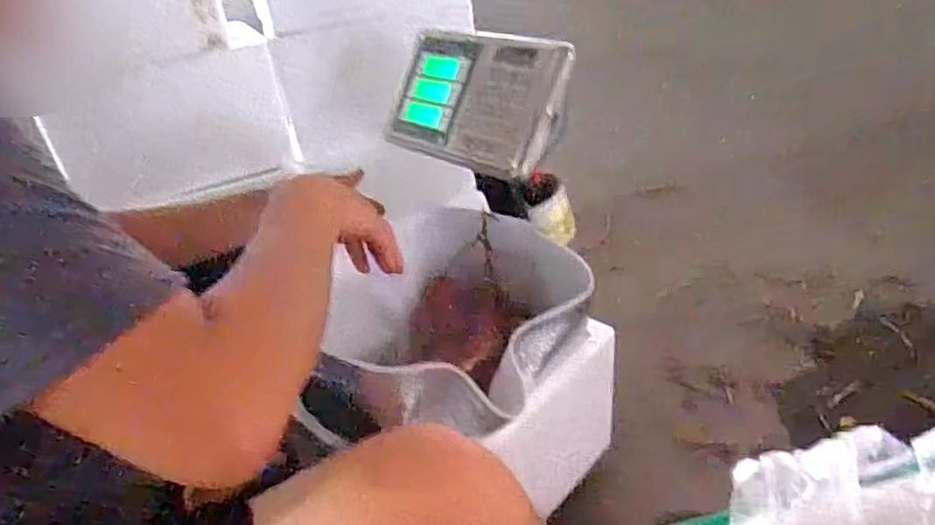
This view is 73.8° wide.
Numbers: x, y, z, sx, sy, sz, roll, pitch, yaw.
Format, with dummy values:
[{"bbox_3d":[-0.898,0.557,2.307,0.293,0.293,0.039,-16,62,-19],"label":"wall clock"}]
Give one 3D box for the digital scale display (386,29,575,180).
[{"bbox_3d":[0.005,-0.192,0.733,0.242,0.149,0.043,25,14,41],"label":"digital scale display"}]

